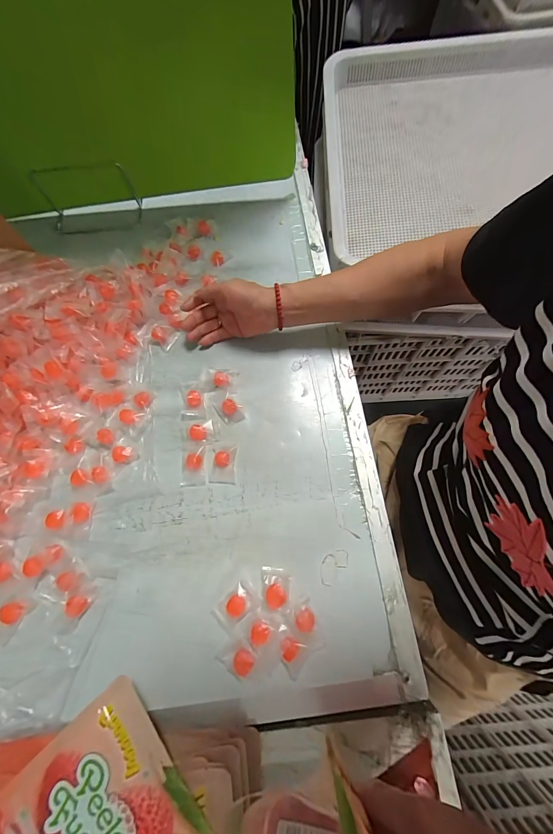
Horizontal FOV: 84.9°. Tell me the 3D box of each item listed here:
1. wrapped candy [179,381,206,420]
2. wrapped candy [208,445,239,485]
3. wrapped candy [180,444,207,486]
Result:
[{"bbox_3d":[-0.116,-0.025,0.412,0.033,0.014,0.057,-9,70,-2],"label":"wrapped candy"},{"bbox_3d":[-0.068,0.061,0.388,0.032,0.012,0.047,3,70,2],"label":"wrapped candy"},{"bbox_3d":[-0.106,0.061,0.384,0.034,0.013,0.050,-4,70,0],"label":"wrapped candy"}]

